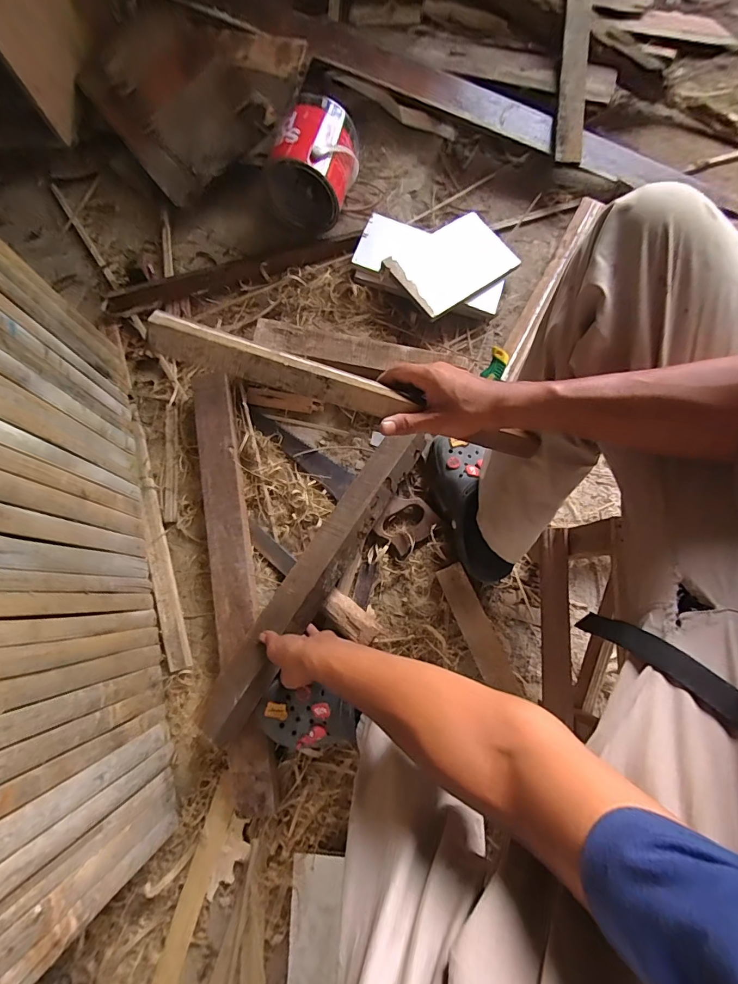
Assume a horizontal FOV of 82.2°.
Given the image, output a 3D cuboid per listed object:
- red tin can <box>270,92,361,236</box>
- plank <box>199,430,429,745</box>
[{"bbox_3d":[-0.105,-0.623,0.811,0.152,0.144,0.155,23,77,6],"label":"red tin can"},{"bbox_3d":[-0.072,0.108,0.638,0.067,0.038,0.514,32,71,6],"label":"plank"}]

